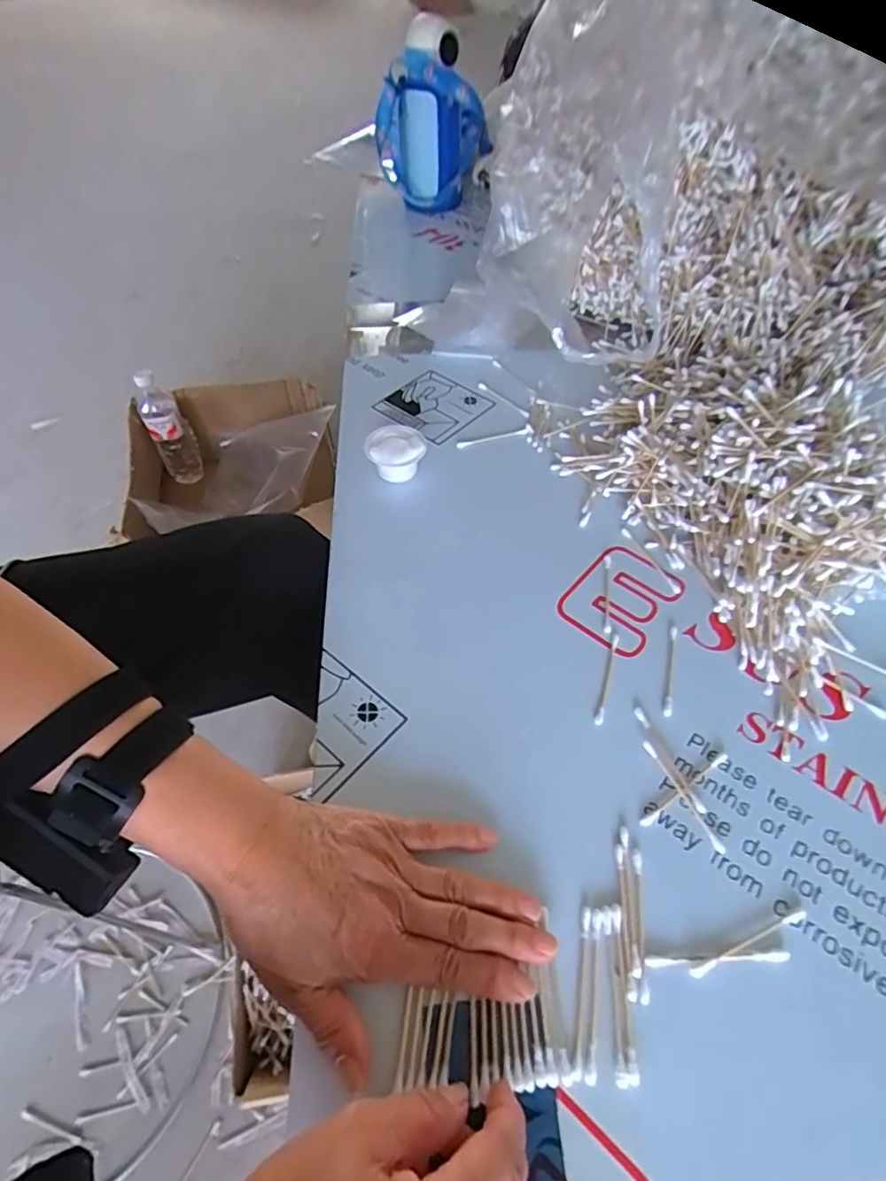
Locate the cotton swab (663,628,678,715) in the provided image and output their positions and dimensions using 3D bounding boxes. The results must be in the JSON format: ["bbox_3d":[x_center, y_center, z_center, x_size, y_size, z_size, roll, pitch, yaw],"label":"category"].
[{"bbox_3d":[0.158,0.054,0.397,0.006,0.004,0.073,14,55,11],"label":"cotton swab"}]

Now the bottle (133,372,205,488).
[{"bbox_3d":[-0.533,-0.313,1.111,0.072,0.208,0.078,-18,55,-12],"label":"bottle"}]

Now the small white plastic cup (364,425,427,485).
[{"bbox_3d":[-0.043,-0.123,0.521,0.051,0.037,0.051,0,53,0],"label":"small white plastic cup"}]

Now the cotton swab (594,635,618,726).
[{"bbox_3d":[0.115,0.060,0.399,0.006,0.004,0.074,16,55,12],"label":"cotton swab"}]

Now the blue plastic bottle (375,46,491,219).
[{"bbox_3d":[-0.016,-0.685,0.871,0.168,0.183,0.110,-6,54,-4],"label":"blue plastic bottle"}]

